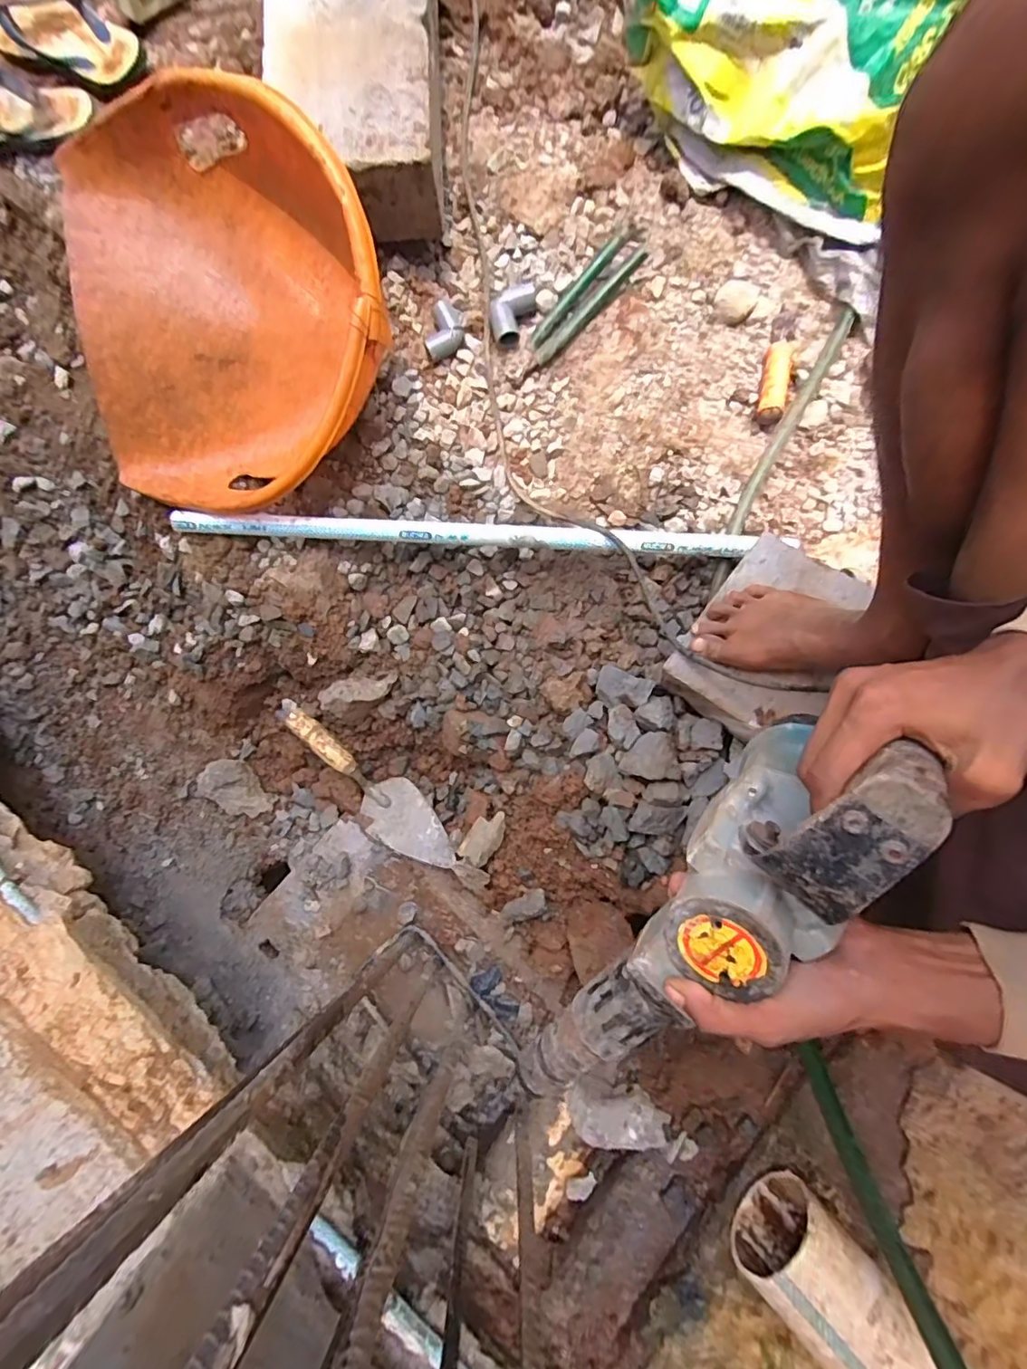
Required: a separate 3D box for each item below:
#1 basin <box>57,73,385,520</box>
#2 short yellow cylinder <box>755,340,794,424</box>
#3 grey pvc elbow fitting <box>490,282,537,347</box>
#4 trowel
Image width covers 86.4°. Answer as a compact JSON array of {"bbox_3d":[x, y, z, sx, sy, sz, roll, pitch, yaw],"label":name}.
[{"bbox_3d":[-0.329,-0.416,0.622,0.392,0.150,0.392,-2,114,-3],"label":"basin"},{"bbox_3d":[0.340,-0.395,0.714,0.031,0.037,0.100,8,89,2],"label":"short yellow cylinder"},{"bbox_3d":[-0.001,-0.494,0.723,0.058,0.029,0.077,1,77,1],"label":"grey pvc elbow fitting"},{"bbox_3d":[-0.199,0.142,0.763,0.083,0.049,0.308,-43,80,-9],"label":"trowel"}]

